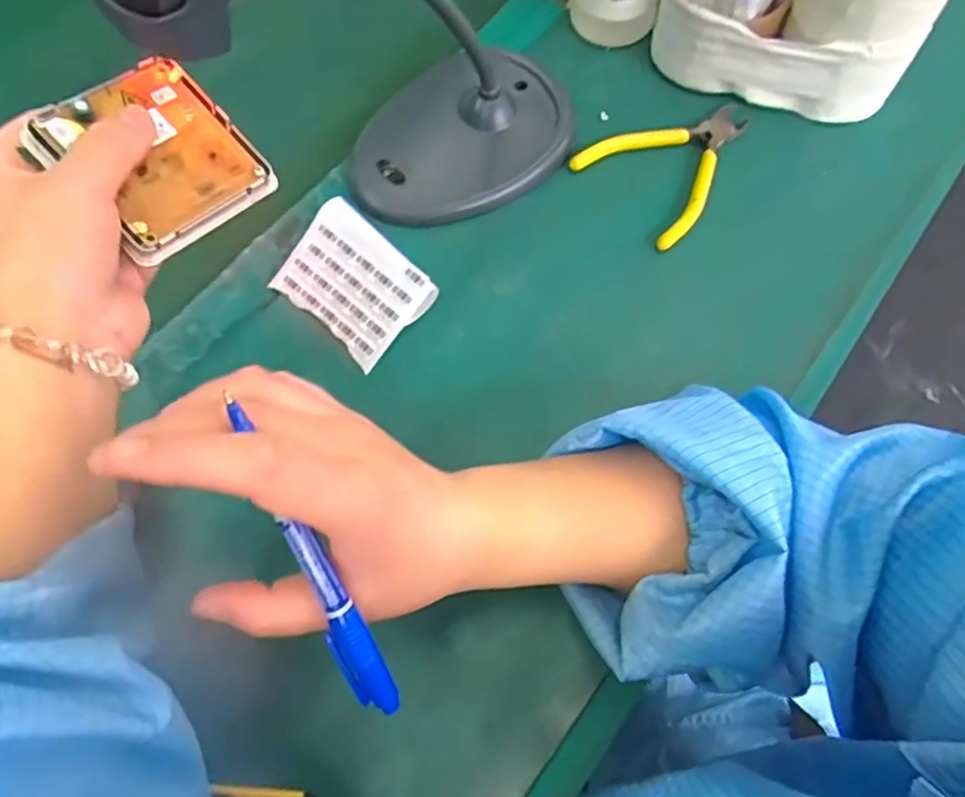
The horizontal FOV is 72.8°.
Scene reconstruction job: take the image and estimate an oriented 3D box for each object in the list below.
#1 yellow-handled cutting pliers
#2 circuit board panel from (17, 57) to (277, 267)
[{"bbox_3d":[0.134,-0.164,0.444,0.118,0.007,0.092,-38,72,-13],"label":"yellow-handled cutting pliers"},{"bbox_3d":[-0.148,-0.111,0.300,0.080,0.011,0.077,46,60,-6],"label":"circuit board panel"}]

